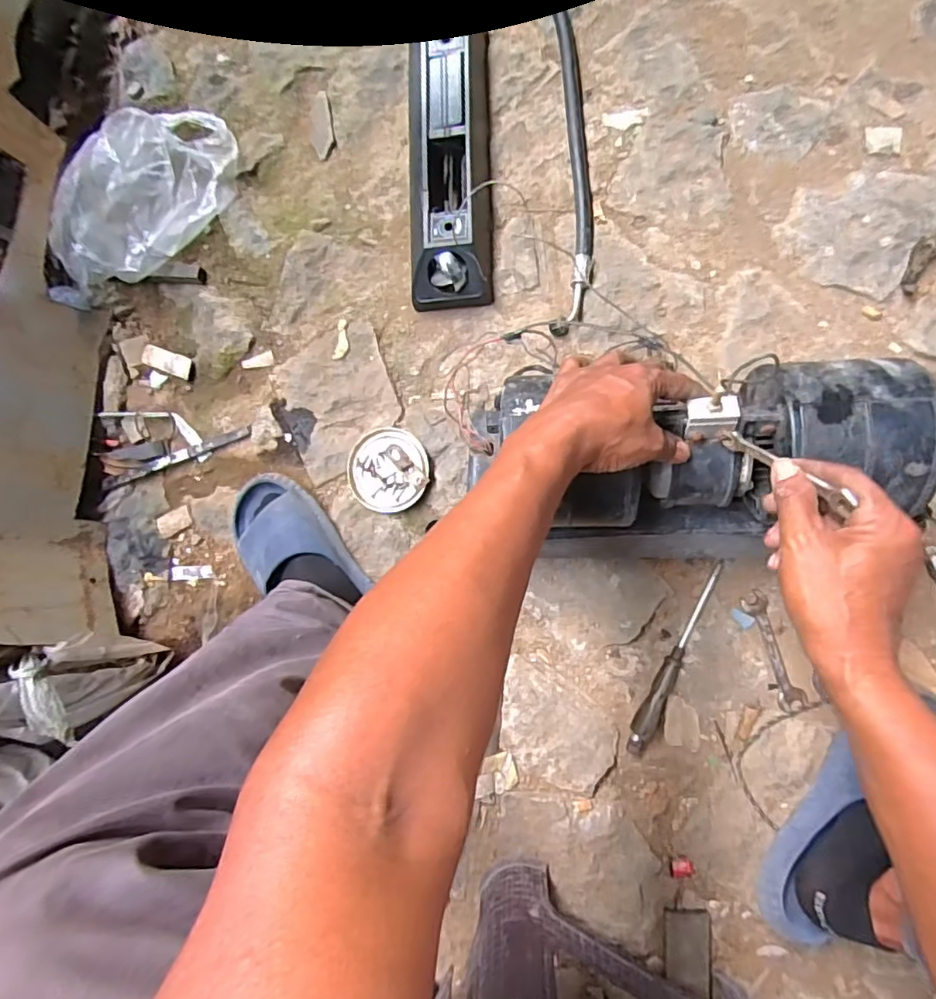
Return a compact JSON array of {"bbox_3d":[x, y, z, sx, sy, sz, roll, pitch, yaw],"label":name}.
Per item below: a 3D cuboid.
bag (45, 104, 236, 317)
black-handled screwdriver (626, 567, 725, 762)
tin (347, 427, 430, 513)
[{"bbox_3d":[-0.433,-0.391,0.754,0.144,0.118,0.321,27,91,9],"label":"bag"},{"bbox_3d":[0.246,0.189,0.667,0.029,0.023,0.243,26,91,9],"label":"black-handled screwdriver"},{"bbox_3d":[-0.102,-0.038,0.725,0.103,0.015,0.105,0,87,8],"label":"tin"}]

